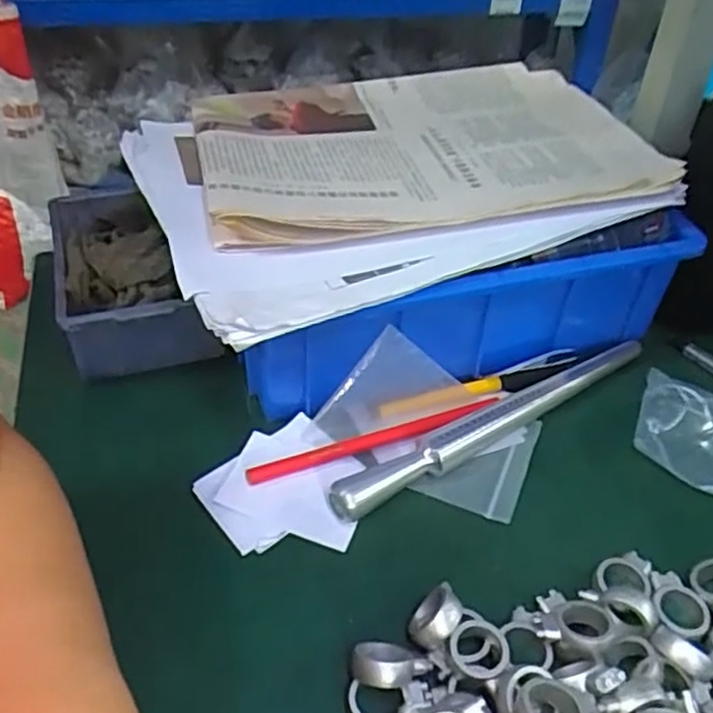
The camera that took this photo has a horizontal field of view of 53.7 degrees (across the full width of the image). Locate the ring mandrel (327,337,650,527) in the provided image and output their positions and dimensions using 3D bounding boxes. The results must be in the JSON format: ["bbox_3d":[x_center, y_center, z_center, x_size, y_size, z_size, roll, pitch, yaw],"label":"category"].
[{"bbox_3d":[0.085,0.037,0.410,0.229,0.023,0.016,-24,47,-25],"label":"ring mandrel"}]

